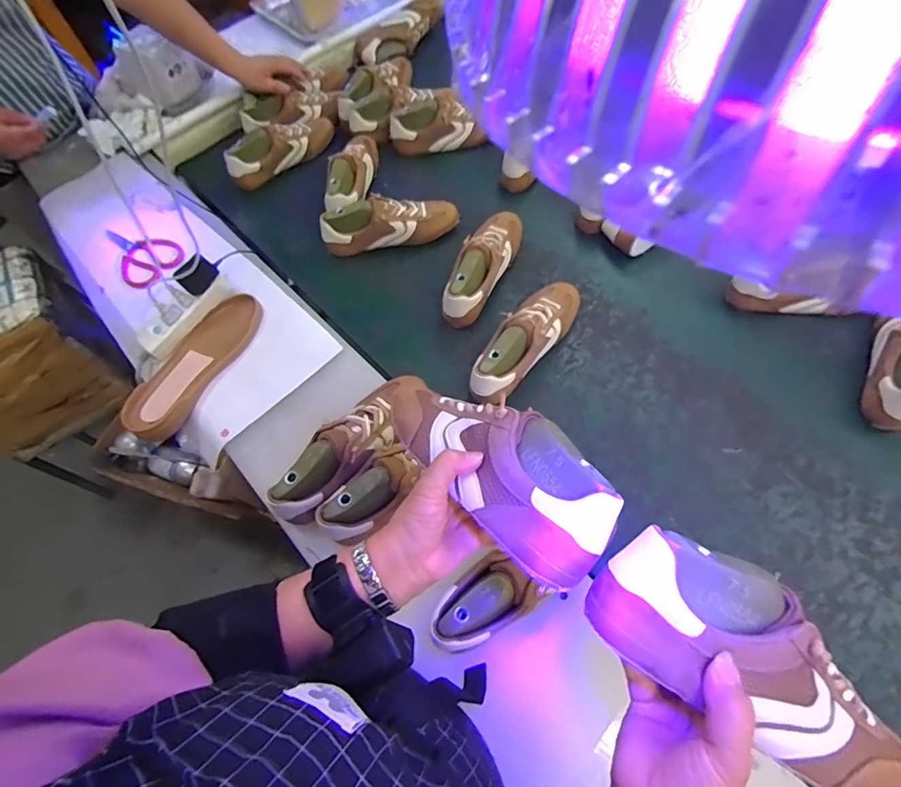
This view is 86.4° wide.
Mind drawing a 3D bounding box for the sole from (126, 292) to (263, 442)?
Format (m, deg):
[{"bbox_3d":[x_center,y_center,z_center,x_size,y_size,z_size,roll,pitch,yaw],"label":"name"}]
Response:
[{"bbox_3d":[-0.398,-0.051,0.750,0.095,0.032,0.265,21,67,15],"label":"sole"}]

